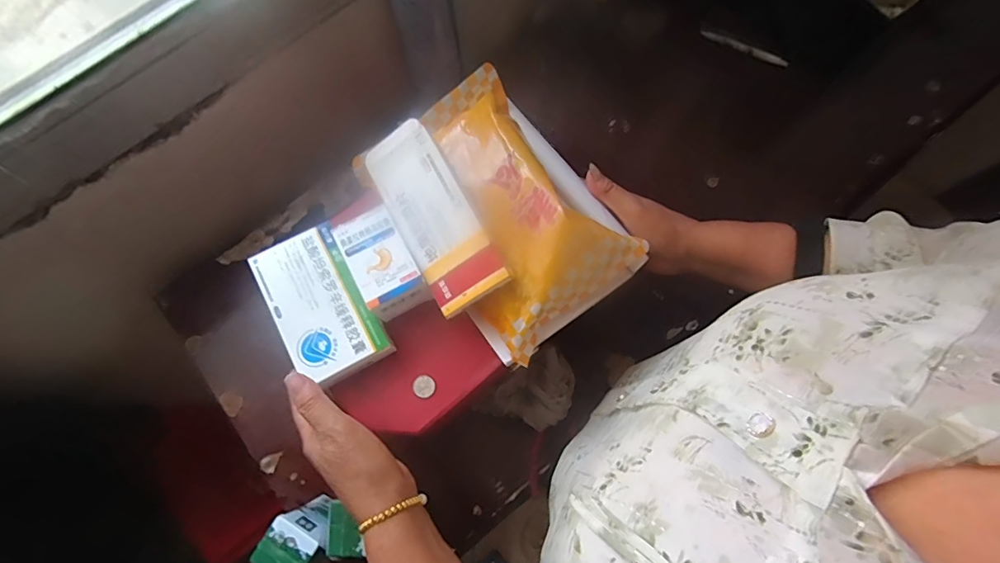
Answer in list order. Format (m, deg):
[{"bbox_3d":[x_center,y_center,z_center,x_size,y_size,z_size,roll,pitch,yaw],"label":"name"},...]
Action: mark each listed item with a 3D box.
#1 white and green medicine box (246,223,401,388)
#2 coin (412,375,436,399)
[{"bbox_3d":[-0.154,0.021,0.407,0.073,0.024,0.130,-30,76,-6],"label":"white and green medicine box"},{"bbox_3d":[-0.065,0.091,0.407,0.018,0.004,0.018,2,72,-5],"label":"coin"}]

